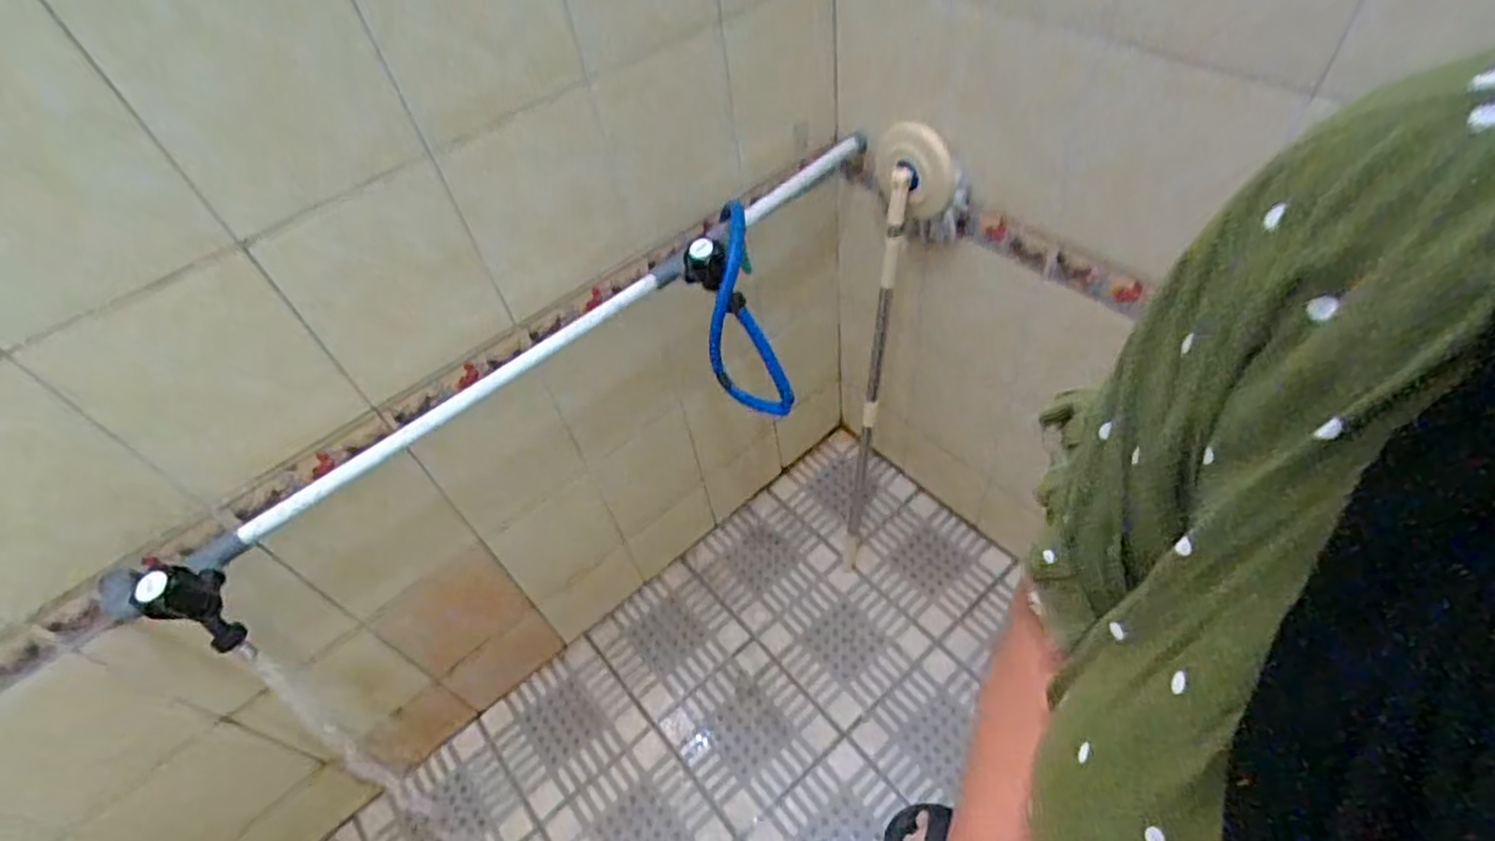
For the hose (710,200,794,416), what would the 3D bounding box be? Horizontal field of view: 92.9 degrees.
[{"bbox_3d":[-0.009,-0.169,1.008,0.105,0.217,0.263,-9,50,0],"label":"hose"}]

